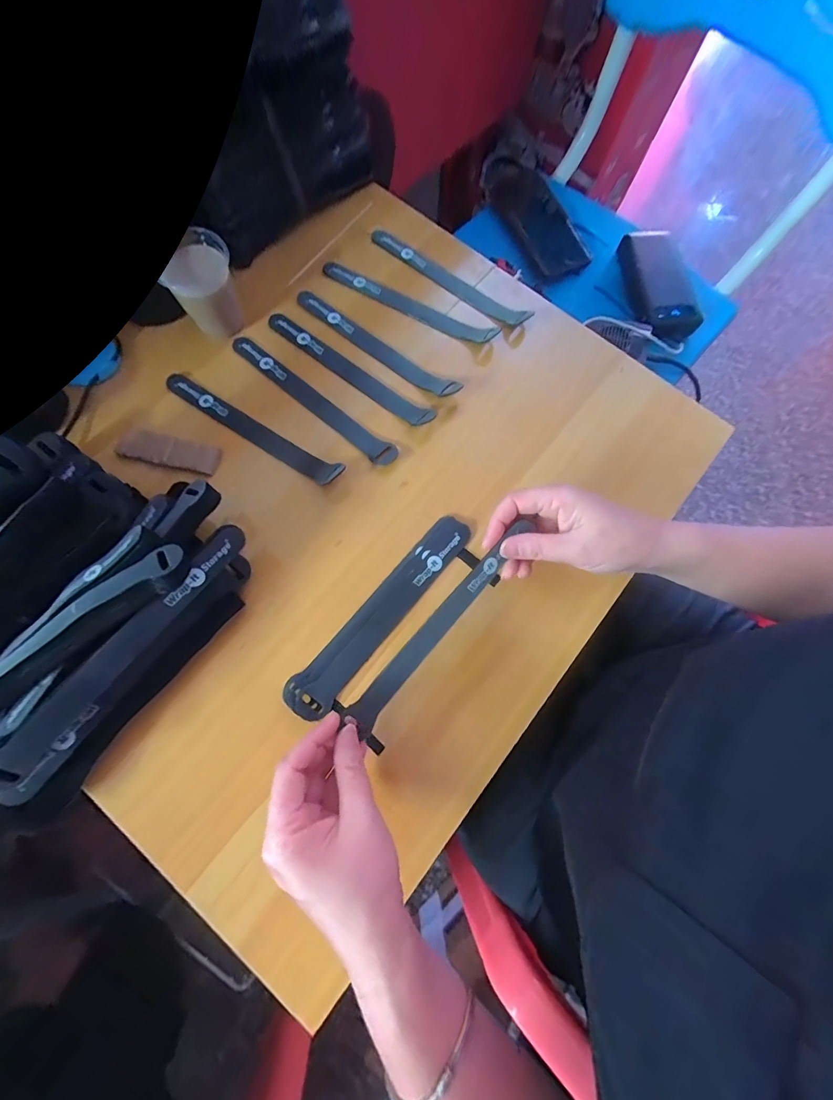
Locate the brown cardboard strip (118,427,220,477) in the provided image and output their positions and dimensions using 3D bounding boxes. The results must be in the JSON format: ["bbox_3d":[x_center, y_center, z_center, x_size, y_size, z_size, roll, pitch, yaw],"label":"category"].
[{"bbox_3d":[-0.226,-0.090,0.352,0.096,0.004,0.030,15,73,4],"label":"brown cardboard strip"}]

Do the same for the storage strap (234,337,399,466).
[{"bbox_3d":[-0.100,-0.143,0.365,0.202,0.004,0.023,39,76,10],"label":"storage strap"}]

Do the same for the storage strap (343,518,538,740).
[{"bbox_3d":[0.023,0.048,0.288,0.017,0.009,0.181,41,91,11],"label":"storage strap"}]

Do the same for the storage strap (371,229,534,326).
[{"bbox_3d":[0.032,-0.292,0.410,0.204,0.014,0.022,41,77,11],"label":"storage strap"}]

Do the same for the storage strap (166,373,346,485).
[{"bbox_3d":[-0.152,-0.114,0.351,0.201,0.017,0.021,32,75,9],"label":"storage strap"}]

